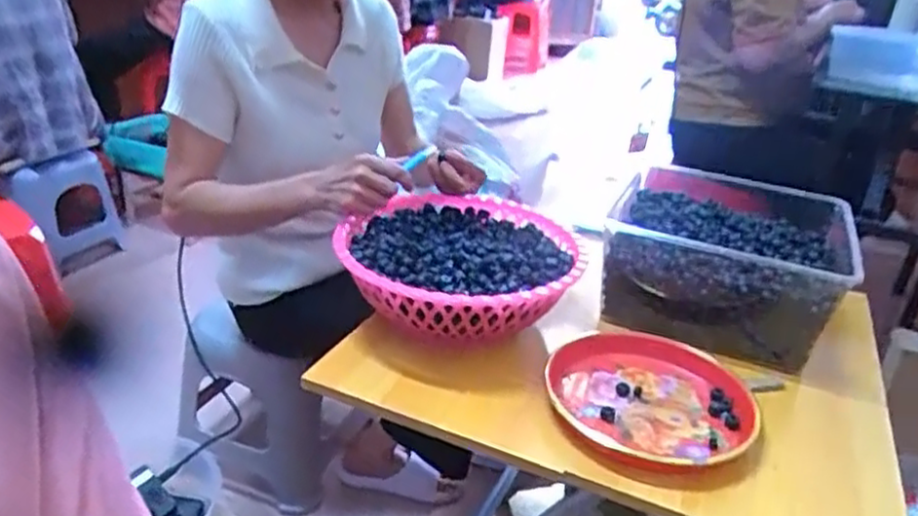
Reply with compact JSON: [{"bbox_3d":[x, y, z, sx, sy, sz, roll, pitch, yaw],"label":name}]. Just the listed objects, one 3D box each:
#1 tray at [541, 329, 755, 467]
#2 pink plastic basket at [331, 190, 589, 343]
[{"bbox_3d":[0.207,0.152,0.755,0.222,0.038,0.208,4,26,-2],"label":"tray"},{"bbox_3d":[0.006,0.010,0.872,0.279,0.084,0.293,12,27,15],"label":"pink plastic basket"}]

